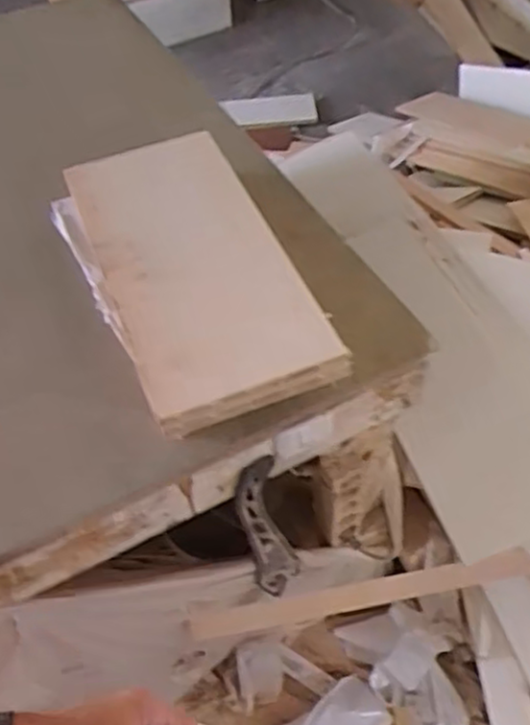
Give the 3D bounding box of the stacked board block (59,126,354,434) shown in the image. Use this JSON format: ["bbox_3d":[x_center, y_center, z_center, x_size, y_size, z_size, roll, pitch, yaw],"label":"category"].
[{"bbox_3d":[-0.102,-0.142,0.953,0.240,0.058,0.497,-19,53,-11],"label":"stacked board block"}]

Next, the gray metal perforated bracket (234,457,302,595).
[{"bbox_3d":[0.005,0.251,1.058,0.073,0.383,0.028,-28,54,-19],"label":"gray metal perforated bracket"}]

